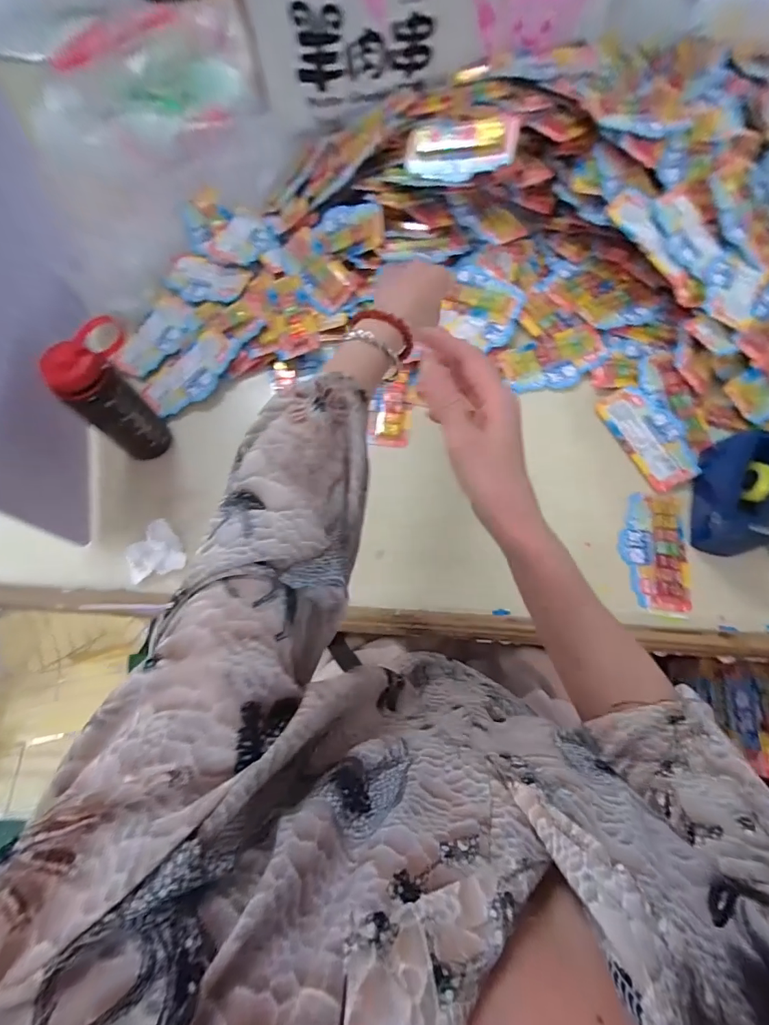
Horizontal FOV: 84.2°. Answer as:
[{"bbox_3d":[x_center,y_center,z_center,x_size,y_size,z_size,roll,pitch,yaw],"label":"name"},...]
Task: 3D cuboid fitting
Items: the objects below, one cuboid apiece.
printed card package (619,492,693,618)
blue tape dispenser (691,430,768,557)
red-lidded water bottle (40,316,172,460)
[{"bbox_3d":[0.337,0.049,0.525,0.074,0.011,0.150,4,71,2],"label":"printed card package"},{"bbox_3d":[0.421,-0.029,0.503,0.050,0.079,0.155,12,72,5],"label":"blue tape dispenser"},{"bbox_3d":[-0.320,-0.140,0.517,0.064,0.163,0.089,-5,71,-1],"label":"red-lidded water bottle"}]

